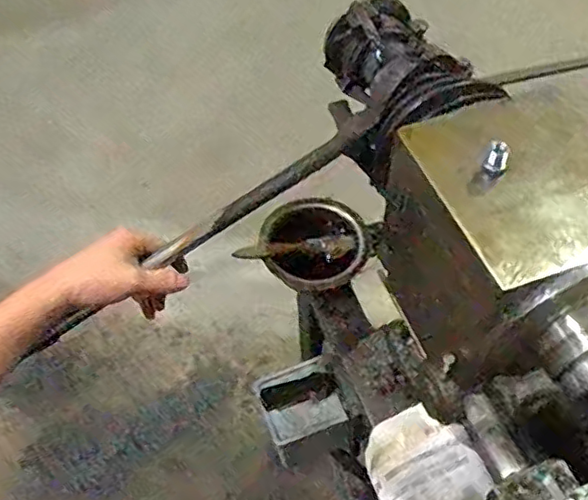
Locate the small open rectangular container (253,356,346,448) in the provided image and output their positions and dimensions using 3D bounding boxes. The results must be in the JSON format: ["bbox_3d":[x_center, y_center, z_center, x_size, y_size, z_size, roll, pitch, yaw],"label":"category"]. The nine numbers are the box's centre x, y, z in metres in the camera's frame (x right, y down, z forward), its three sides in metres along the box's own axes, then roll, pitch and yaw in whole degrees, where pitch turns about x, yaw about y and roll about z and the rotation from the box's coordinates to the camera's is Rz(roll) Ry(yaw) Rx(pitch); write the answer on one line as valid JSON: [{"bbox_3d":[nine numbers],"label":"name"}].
[{"bbox_3d":[0.006,0.183,0.754,0.090,0.031,0.088,-19,56,-12],"label":"small open rectangular container"}]

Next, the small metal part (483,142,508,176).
[{"bbox_3d":[0.156,-0.070,0.470,0.017,0.026,0.009,14,56,11],"label":"small metal part"}]

